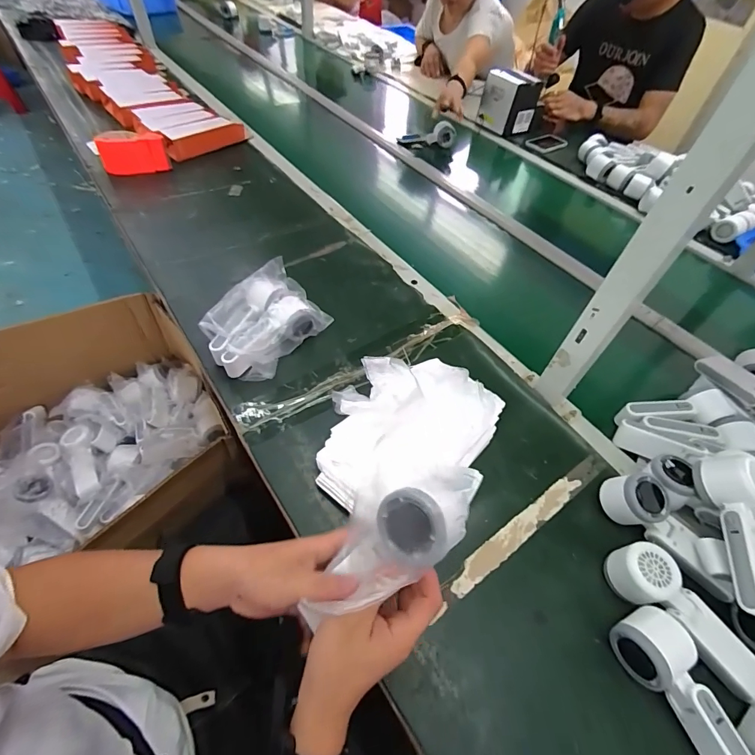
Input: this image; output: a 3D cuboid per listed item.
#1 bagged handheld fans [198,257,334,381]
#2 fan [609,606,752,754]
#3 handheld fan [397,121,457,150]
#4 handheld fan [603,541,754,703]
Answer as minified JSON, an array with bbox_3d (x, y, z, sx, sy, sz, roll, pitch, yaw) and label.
[{"bbox_3d":[-0.174,-0.082,0.621,0.125,0.083,0.182,30,57,18],"label":"bagged handheld fans"},{"bbox_3d":[0.306,0.314,0.378,0.064,0.043,0.165,-22,57,-19],"label":"fan"},{"bbox_3d":[0.150,-0.720,1.184,0.168,0.065,0.037,-4,52,12],"label":"handheld fan"},{"bbox_3d":[0.332,0.256,0.423,0.060,0.050,0.166,-33,62,-25],"label":"handheld fan"}]

